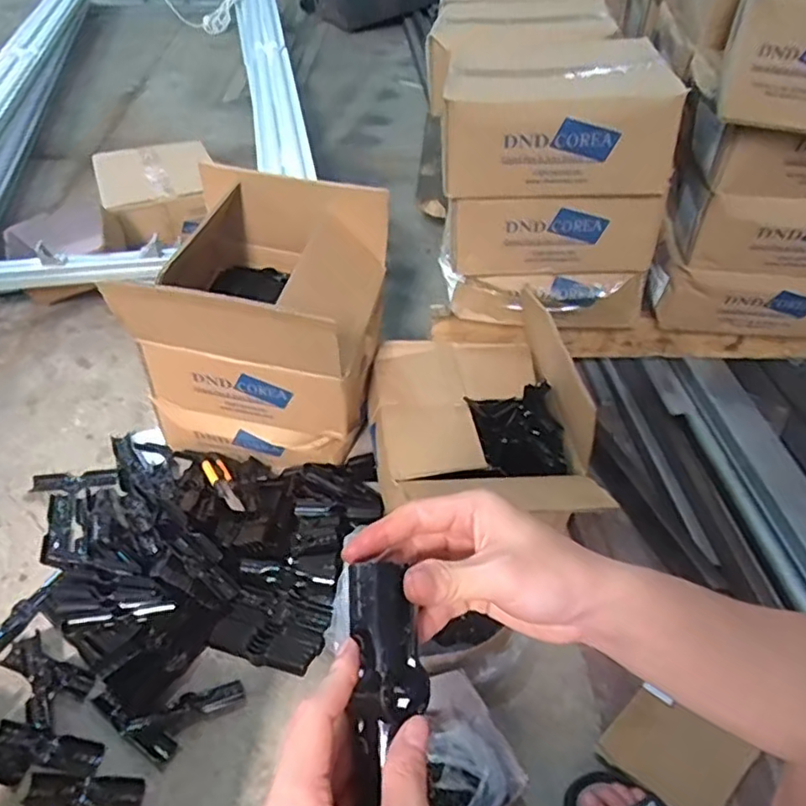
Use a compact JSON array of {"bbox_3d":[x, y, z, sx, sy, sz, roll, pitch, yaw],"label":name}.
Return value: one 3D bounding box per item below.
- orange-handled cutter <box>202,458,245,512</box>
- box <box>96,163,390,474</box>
[{"bbox_3d":[-0.268,0.123,0.944,0.033,0.018,0.155,-23,29,-23],"label":"orange-handled cutter"},{"bbox_3d":[-0.221,-0.107,0.996,0.334,0.373,0.306,9,46,6],"label":"box"}]

